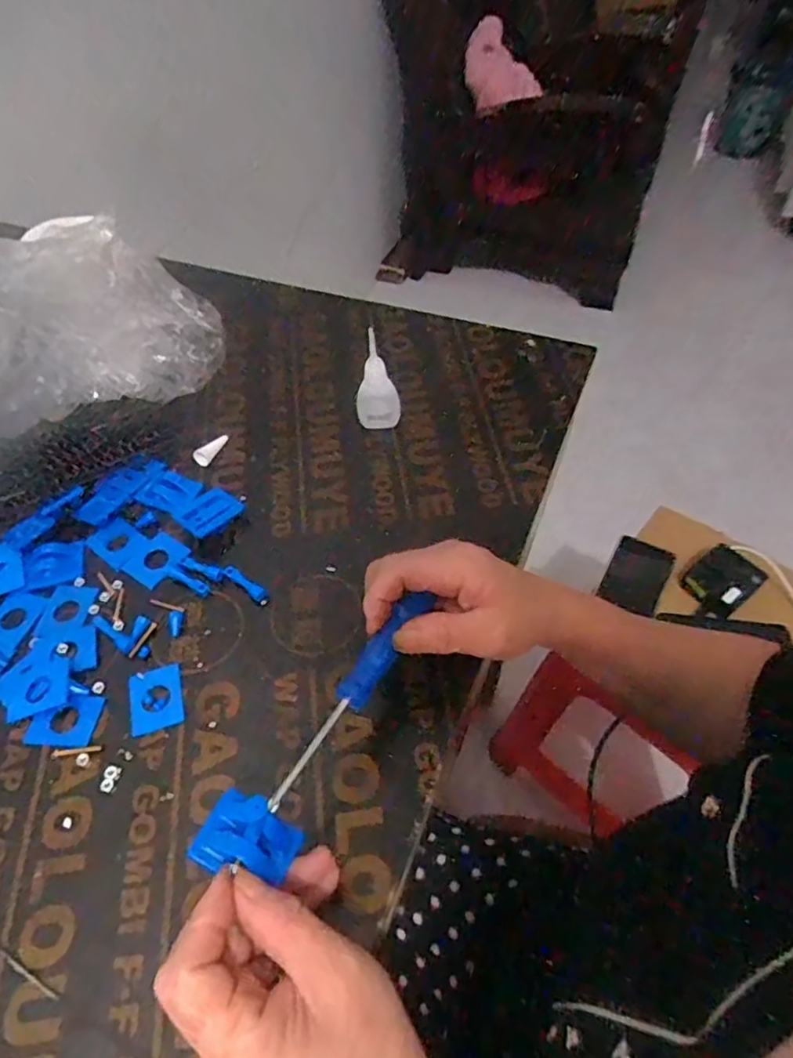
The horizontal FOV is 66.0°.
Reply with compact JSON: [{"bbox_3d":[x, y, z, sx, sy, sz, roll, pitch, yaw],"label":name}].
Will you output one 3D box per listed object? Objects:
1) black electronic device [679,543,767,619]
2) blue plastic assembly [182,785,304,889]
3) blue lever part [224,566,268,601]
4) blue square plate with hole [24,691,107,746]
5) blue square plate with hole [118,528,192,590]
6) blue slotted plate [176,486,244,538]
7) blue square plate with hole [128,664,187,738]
[{"bbox_3d":[0.419,0.063,0.786,0.088,0.018,0.075,-33,57,-17],"label":"black electronic device"},{"bbox_3d":[-0.068,0.144,0.284,0.041,0.020,0.034,14,55,13],"label":"blue plastic assembly"},{"bbox_3d":[-0.108,0.038,0.436,0.038,0.004,0.011,33,61,25],"label":"blue lever part"},{"bbox_3d":[-0.207,0.118,0.382,0.042,0.004,0.033,3,53,5],"label":"blue square plate with hole"},{"bbox_3d":[-0.180,0.021,0.453,0.040,0.004,0.041,26,58,21],"label":"blue square plate with hole"},{"bbox_3d":[-0.142,-0.012,0.468,0.031,0.013,0.044,32,60,24],"label":"blue slotted plate"},{"bbox_3d":[-0.153,0.106,0.386,0.032,0.004,0.042,-16,54,-10],"label":"blue square plate with hole"}]

